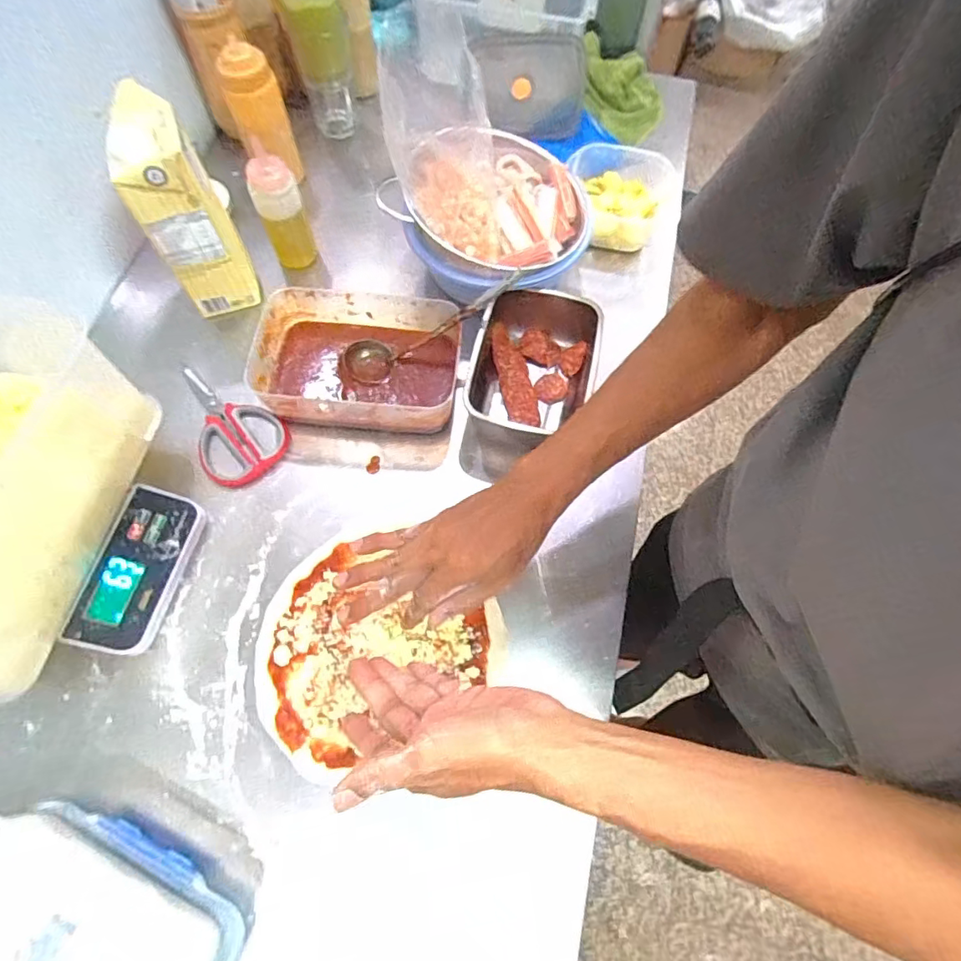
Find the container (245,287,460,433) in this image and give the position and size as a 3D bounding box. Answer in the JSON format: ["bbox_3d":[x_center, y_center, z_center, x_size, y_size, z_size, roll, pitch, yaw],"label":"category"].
[{"bbox_3d":[-0.140,-0.134,0.603,0.228,0.065,0.151,4,68,-1],"label":"container"}]

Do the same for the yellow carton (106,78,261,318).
[{"bbox_3d":[-0.322,-0.294,0.580,0.087,0.193,0.105,-20,70,-10],"label":"yellow carton"}]

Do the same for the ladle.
[{"bbox_3d":[-0.052,-0.166,0.592,0.217,0.033,0.051,-21,68,18],"label":"ladle"}]

